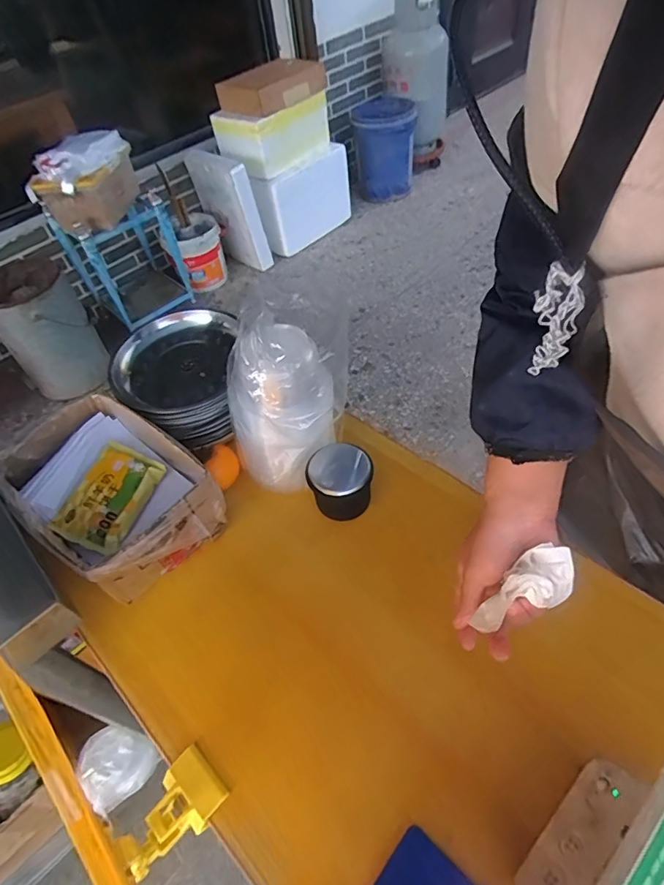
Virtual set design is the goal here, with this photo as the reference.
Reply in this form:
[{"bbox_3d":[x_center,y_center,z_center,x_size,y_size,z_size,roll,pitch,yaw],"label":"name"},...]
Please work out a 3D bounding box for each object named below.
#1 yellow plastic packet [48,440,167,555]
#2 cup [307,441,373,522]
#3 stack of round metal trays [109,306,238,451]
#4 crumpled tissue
[{"bbox_3d":[-0.251,0.058,0.549,0.086,0.023,0.113,16,54,20],"label":"yellow plastic packet"},{"bbox_3d":[0.009,0.043,0.549,0.070,0.064,0.070,-4,50,5],"label":"cup"},{"bbox_3d":[-0.199,-0.092,0.636,0.165,0.072,0.188,-1,52,5],"label":"stack of round metal trays"},{"bbox_3d":[0.147,0.113,0.371,0.083,0.037,0.034,-37,54,3],"label":"crumpled tissue"}]

